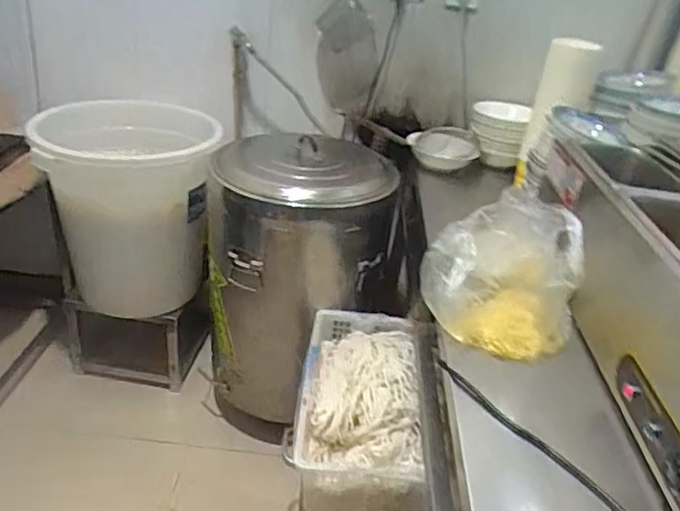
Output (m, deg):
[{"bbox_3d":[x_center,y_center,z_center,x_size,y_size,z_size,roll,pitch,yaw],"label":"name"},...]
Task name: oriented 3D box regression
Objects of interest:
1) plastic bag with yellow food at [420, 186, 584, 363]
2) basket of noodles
[{"bbox_3d":[0.249,0.019,0.883,0.259,0.218,0.206,3,31,-8],"label":"plastic bag with yellow food"},{"bbox_3d":[0.035,0.283,1.186,0.252,0.109,0.454,7,30,-1],"label":"basket of noodles"}]

